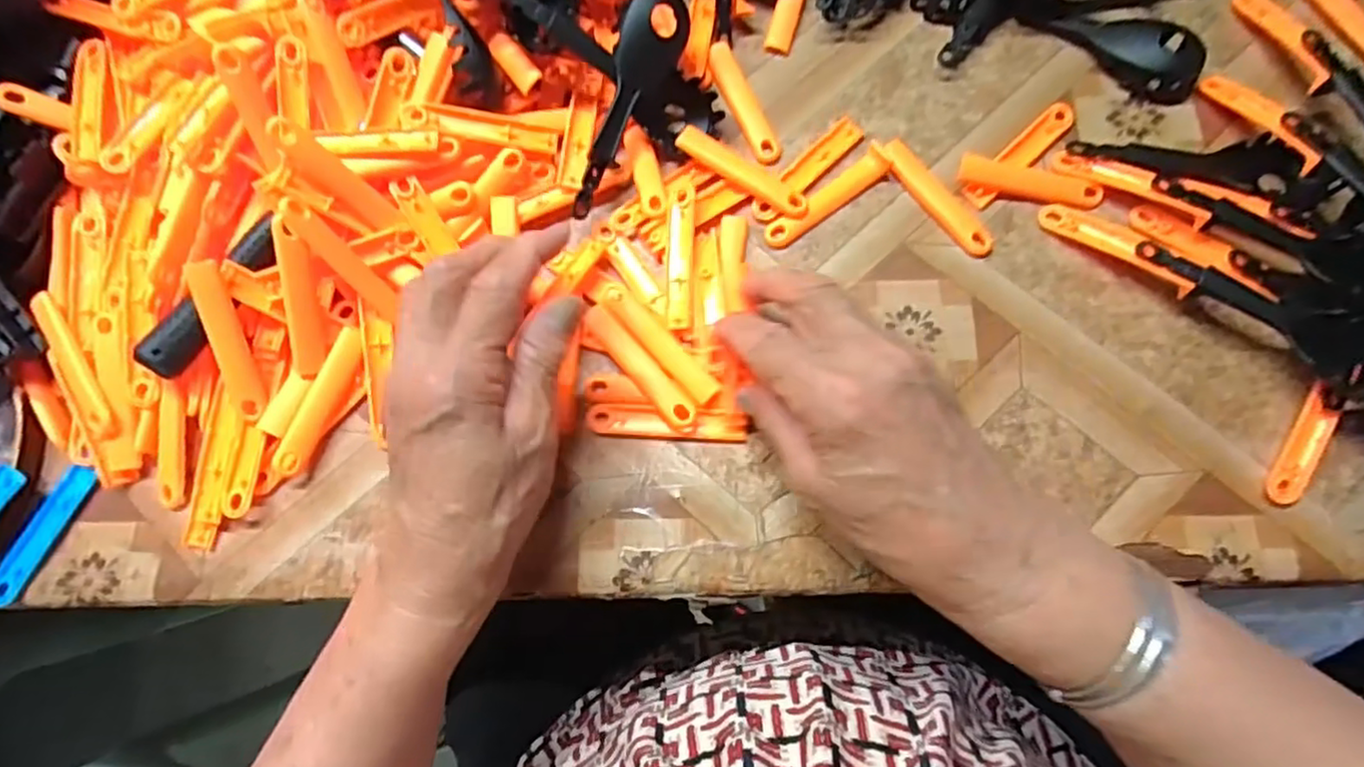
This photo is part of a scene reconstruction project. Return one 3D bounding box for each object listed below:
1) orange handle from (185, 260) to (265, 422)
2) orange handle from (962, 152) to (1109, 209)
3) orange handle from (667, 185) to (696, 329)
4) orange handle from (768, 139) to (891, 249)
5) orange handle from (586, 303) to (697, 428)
[{"bbox_3d":[-0.215,-0.019,0.311,0.013,0.009,0.075,-9,107,-1],"label":"orange handle"},{"bbox_3d":[0.180,-0.104,0.339,0.073,0.011,0.017,14,77,5],"label":"orange handle"},{"bbox_3d":[-0.001,-0.063,0.329,0.013,0.008,0.073,2,77,2],"label":"orange handle"},{"bbox_3d":[0.076,-0.097,0.343,0.075,0.009,0.014,-36,78,-7],"label":"orange handle"},{"bbox_3d":[-0.020,-0.009,0.321,0.014,0.009,0.075,-40,79,-8],"label":"orange handle"}]

